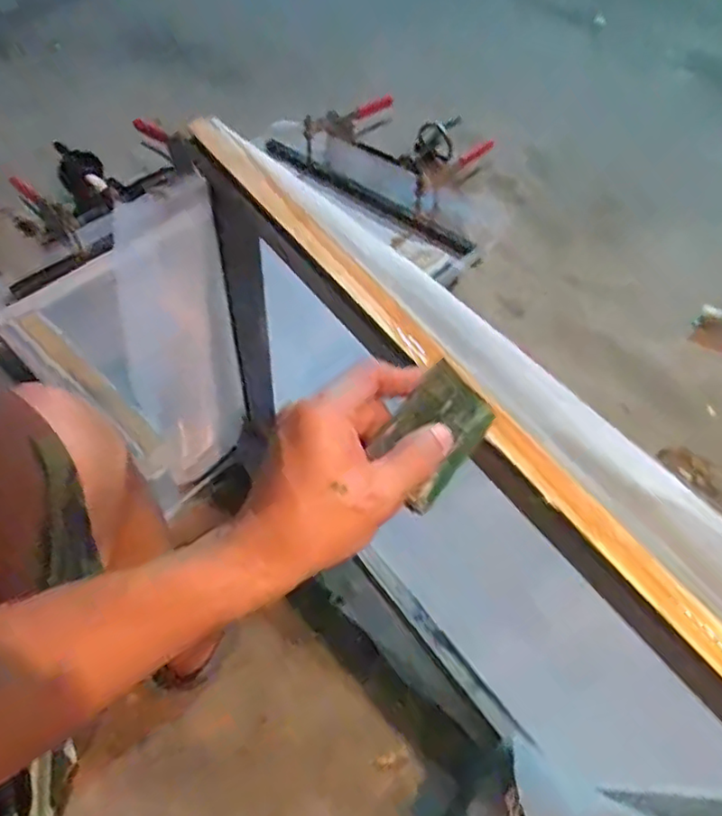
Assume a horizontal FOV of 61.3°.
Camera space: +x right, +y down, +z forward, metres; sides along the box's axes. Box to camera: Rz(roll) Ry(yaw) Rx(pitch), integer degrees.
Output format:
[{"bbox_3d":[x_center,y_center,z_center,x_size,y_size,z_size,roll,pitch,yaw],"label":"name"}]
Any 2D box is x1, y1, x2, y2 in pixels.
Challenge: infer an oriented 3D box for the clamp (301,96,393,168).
[{"bbox_3d":[-0.033,-0.668,1.462,0.230,0.110,0.046,-32,59,-20],"label":"clamp"}]

